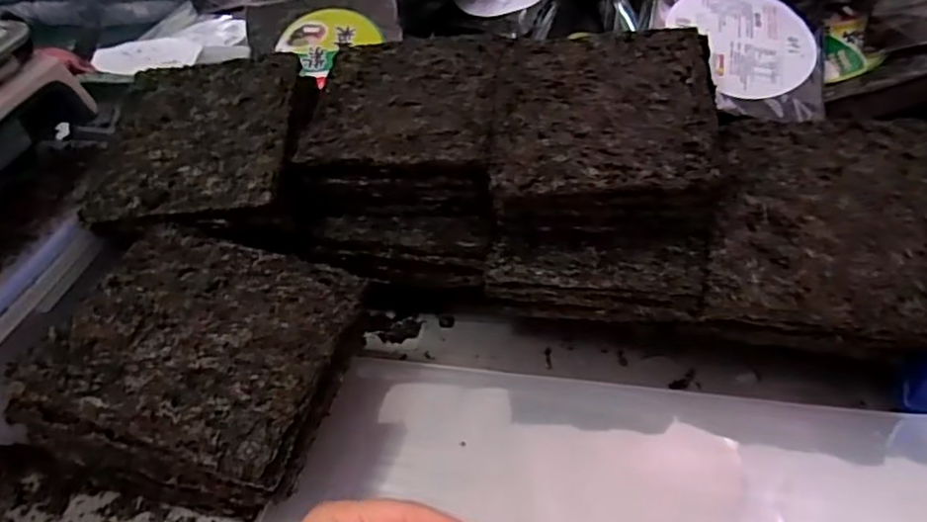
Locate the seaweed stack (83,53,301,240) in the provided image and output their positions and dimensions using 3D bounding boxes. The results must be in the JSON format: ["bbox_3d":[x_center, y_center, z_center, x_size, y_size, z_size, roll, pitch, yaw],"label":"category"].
[{"bbox_3d":[-0.244,-0.112,0.591,0.181,0.034,0.198,-2,58,8],"label":"seaweed stack"}]

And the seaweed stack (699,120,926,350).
[{"bbox_3d":[0.297,-0.028,0.519,0.174,0.043,0.197,3,61,16],"label":"seaweed stack"}]

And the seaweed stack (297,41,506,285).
[{"bbox_3d":[-0.051,-0.105,0.624,0.173,0.138,0.217,2,43,10],"label":"seaweed stack"}]

